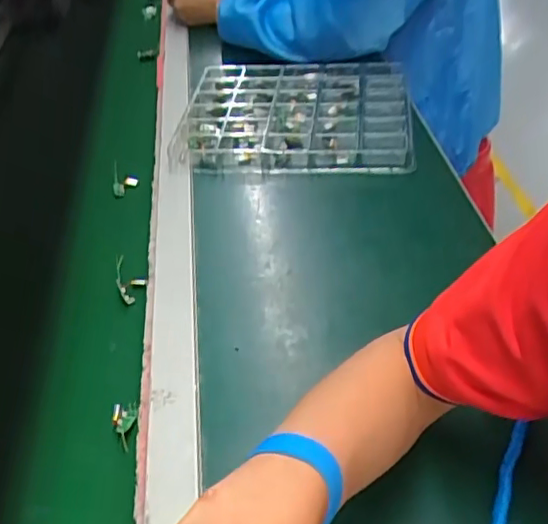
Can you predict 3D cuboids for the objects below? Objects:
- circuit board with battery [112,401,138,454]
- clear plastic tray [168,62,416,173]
[{"bbox_3d":[-0.122,0.131,0.482,0.018,0.012,0.042,-3,42,4],"label":"circuit board with battery"},{"bbox_3d":[0.030,-0.202,0.810,0.296,0.042,0.255,3,43,10],"label":"clear plastic tray"}]

